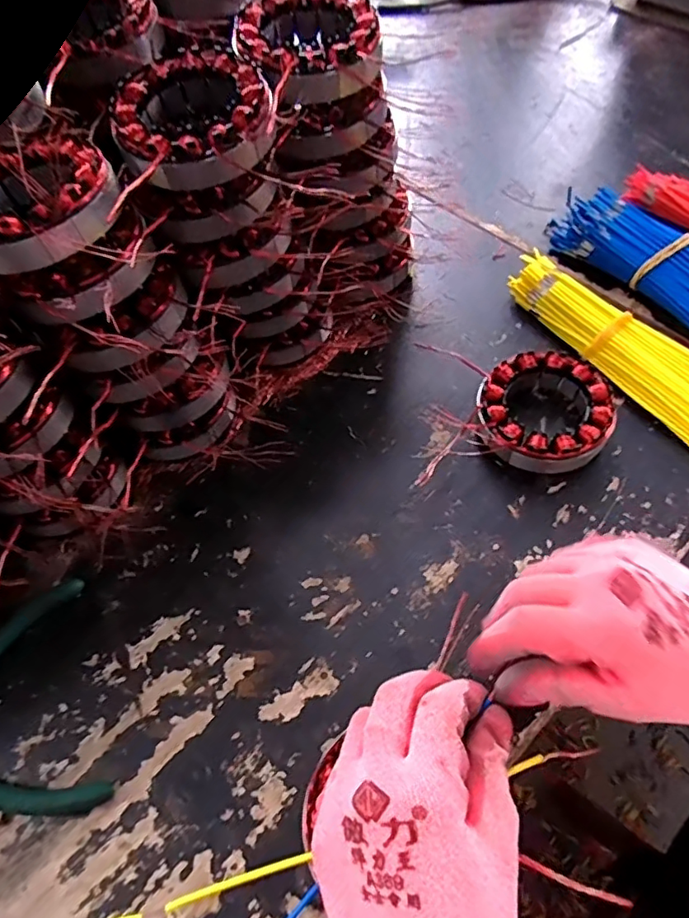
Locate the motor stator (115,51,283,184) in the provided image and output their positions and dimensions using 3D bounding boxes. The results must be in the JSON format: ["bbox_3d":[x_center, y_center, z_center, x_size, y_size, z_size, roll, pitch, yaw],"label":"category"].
[{"bbox_3d":[-0.082,-0.187,0.305,0.084,0.027,0.093,-15,59,-5],"label":"motor stator"}]

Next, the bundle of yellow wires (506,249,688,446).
[{"bbox_3d":[0.221,-0.072,0.404,0.071,0.025,0.241,-34,64,-15],"label":"bundle of yellow wires"}]

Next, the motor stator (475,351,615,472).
[{"bbox_3d":[0.136,-0.032,0.382,0.085,0.033,0.087,-1,60,3],"label":"motor stator"}]

